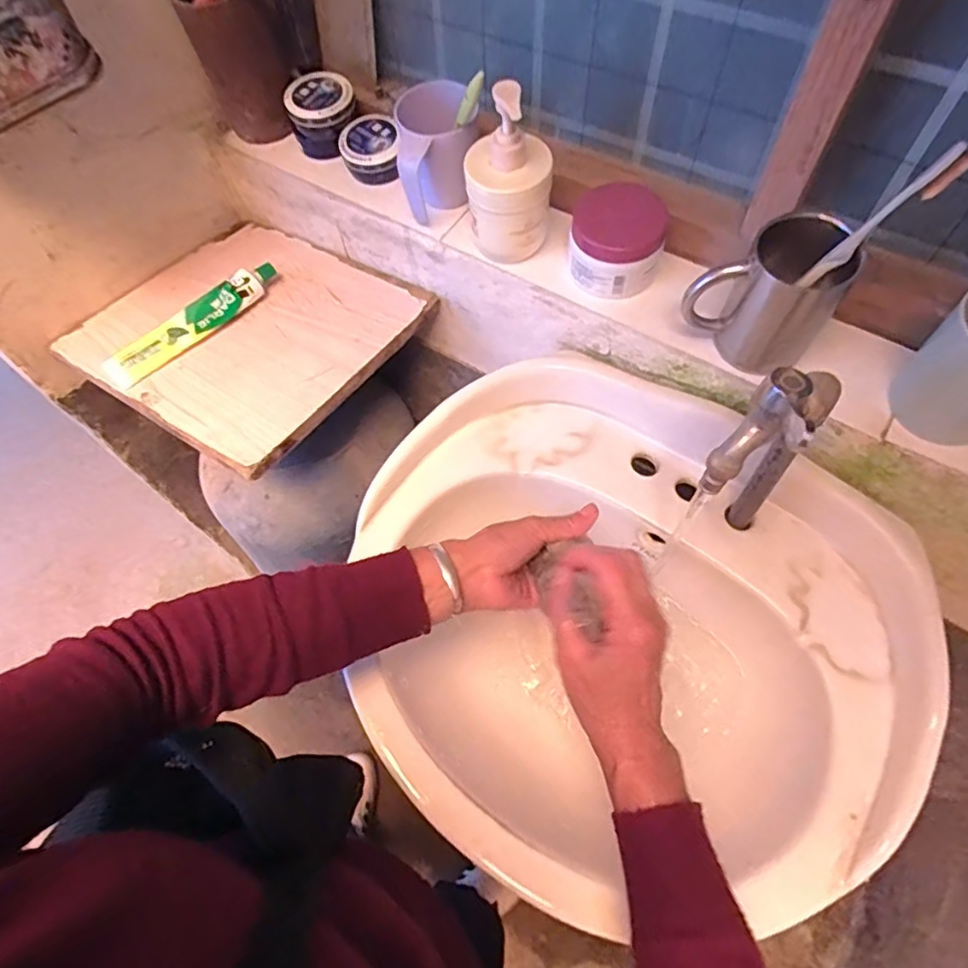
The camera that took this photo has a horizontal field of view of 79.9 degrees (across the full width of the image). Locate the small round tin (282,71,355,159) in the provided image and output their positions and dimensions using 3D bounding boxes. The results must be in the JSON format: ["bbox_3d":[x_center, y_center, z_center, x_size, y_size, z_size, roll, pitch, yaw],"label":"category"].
[{"bbox_3d":[-0.179,-0.412,0.647,0.074,0.059,0.075,-17,62,-5],"label":"small round tin"}]

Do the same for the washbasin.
[{"bbox_3d":[0.115,0.131,0.530,0.480,0.164,0.408,38,70,21],"label":"washbasin"}]

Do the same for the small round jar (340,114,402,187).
[{"bbox_3d":[-0.122,-0.363,0.632,0.062,0.043,0.059,-2,61,3],"label":"small round jar"}]

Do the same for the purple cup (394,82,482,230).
[{"bbox_3d":[-0.045,-0.322,0.568,0.075,0.093,0.082,1,62,4],"label":"purple cup"}]

